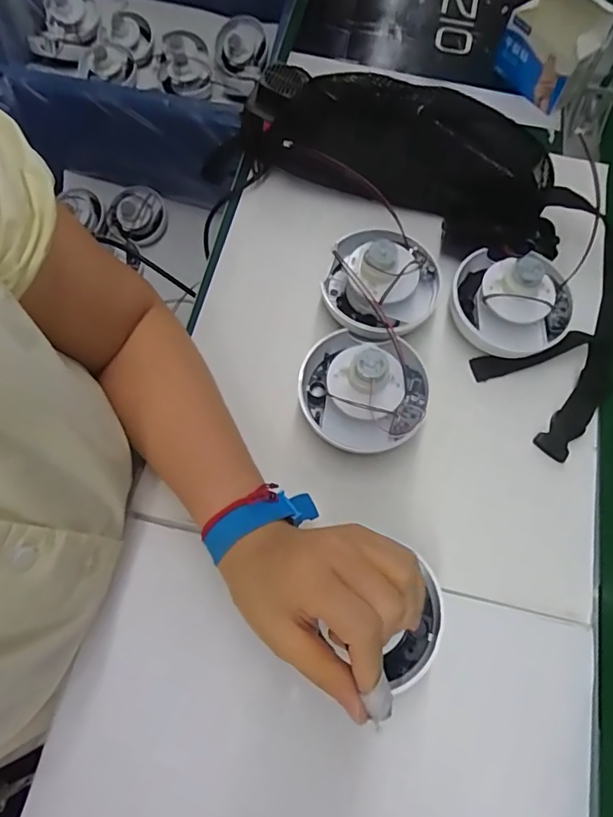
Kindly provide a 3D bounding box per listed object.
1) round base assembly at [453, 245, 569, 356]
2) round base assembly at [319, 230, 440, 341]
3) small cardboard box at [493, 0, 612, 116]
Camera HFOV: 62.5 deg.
[{"bbox_3d":[0.187,-0.101,0.454,0.107,0.062,0.105,25,70,7],"label":"round base assembly"},{"bbox_3d":[0.069,-0.119,0.451,0.103,0.052,0.109,19,70,4],"label":"round base assembly"},{"bbox_3d":[0.263,-0.401,0.559,0.036,0.109,0.099,-34,75,-14],"label":"small cardboard box"}]

